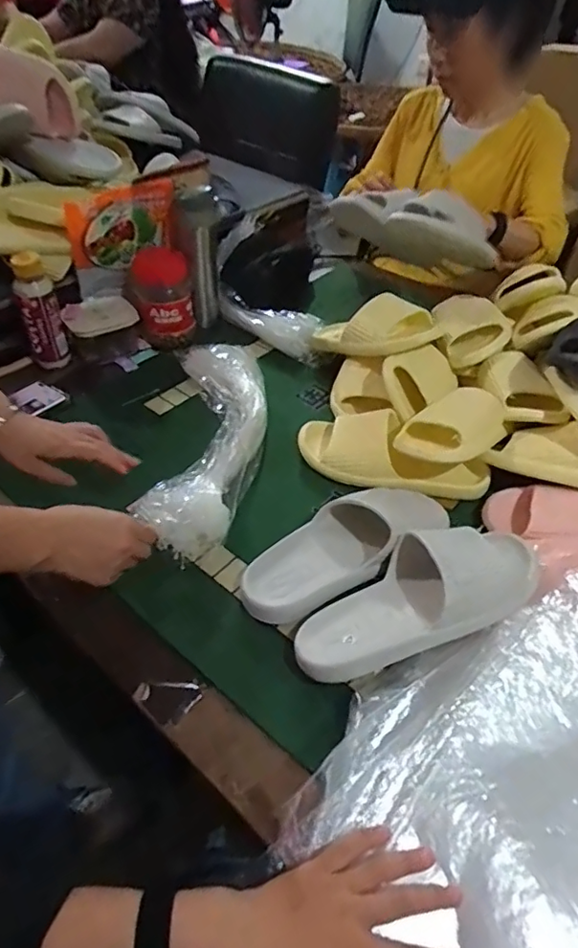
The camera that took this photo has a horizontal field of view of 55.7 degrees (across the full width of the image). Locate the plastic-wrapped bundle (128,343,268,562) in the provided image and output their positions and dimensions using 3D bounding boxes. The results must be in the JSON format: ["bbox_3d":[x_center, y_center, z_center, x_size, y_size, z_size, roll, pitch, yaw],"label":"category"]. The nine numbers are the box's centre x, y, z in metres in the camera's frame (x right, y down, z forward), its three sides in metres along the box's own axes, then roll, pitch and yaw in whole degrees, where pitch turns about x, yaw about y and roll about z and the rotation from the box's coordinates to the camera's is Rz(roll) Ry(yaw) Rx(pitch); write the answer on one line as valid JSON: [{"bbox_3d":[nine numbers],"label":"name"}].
[{"bbox_3d":[-0.107,-0.063,0.768,0.136,0.052,0.415,4,45,0],"label":"plastic-wrapped bundle"}]

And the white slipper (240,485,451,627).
[{"bbox_3d":[0.069,0.074,0.627,0.269,0.057,0.105,-25,52,-26],"label":"white slipper"}]

